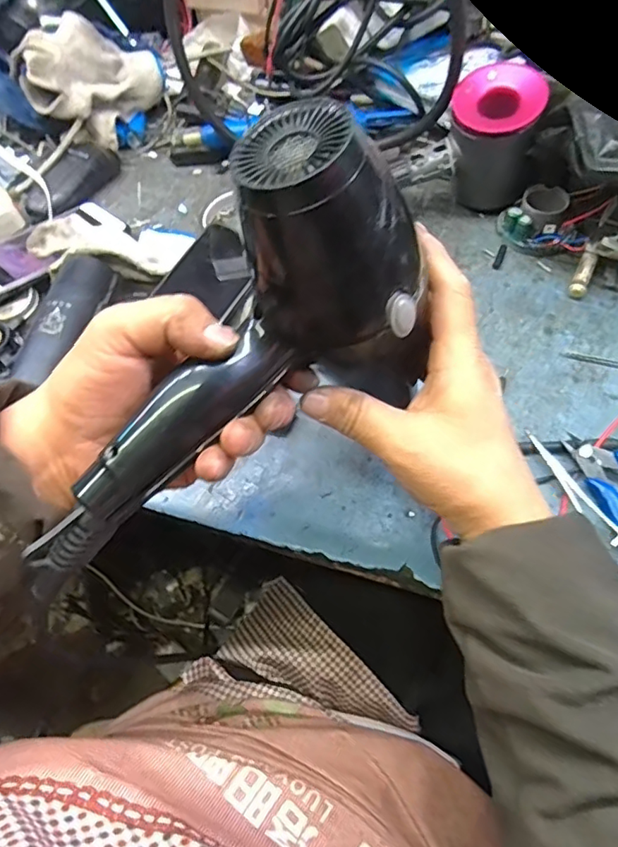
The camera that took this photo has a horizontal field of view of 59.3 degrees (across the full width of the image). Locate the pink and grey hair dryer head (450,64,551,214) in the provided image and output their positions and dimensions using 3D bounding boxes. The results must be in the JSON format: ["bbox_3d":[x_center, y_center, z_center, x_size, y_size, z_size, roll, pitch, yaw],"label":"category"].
[{"bbox_3d":[0.166,-0.257,0.502,0.077,0.107,0.066,11,62,10],"label":"pink and grey hair dryer head"}]

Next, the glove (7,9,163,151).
[{"bbox_3d":[-0.236,-0.380,0.591,0.083,0.096,0.139,24,65,16],"label":"glove"}]

